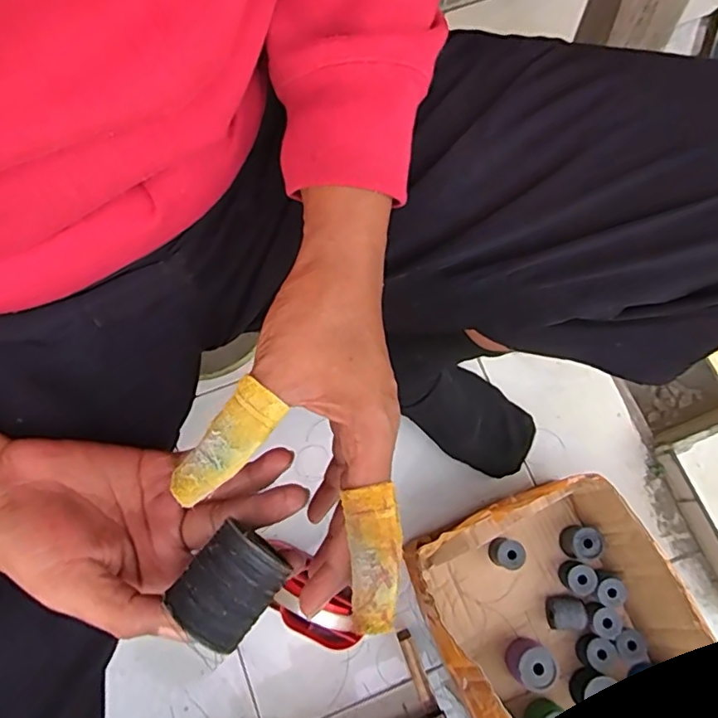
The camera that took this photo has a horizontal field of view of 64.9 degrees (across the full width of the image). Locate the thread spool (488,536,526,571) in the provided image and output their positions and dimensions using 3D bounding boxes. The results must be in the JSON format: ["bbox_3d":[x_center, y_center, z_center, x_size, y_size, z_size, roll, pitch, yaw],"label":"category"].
[{"bbox_3d":[0.172,0.227,0.661,0.037,0.042,0.031,15,75,2],"label":"thread spool"}]

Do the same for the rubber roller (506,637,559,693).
[{"bbox_3d":[0.189,0.338,0.625,0.044,0.059,0.038,-44,80,-12],"label":"rubber roller"}]

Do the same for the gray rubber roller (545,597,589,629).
[{"bbox_3d":[0.235,0.291,0.650,0.039,0.038,0.032,-7,75,-4],"label":"gray rubber roller"}]

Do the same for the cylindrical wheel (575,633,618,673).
[{"bbox_3d":[0.267,0.331,0.636,0.033,0.034,0.034,1,74,-2],"label":"cylindrical wheel"}]

